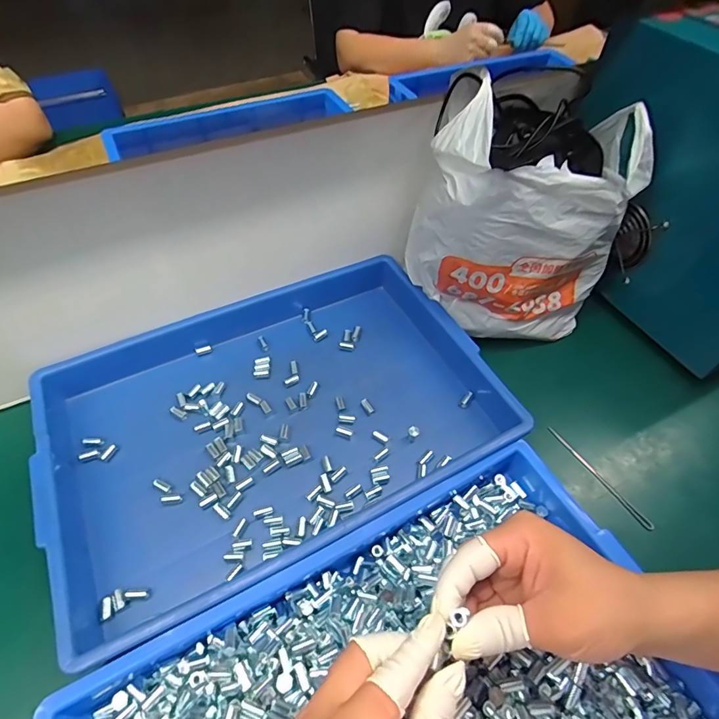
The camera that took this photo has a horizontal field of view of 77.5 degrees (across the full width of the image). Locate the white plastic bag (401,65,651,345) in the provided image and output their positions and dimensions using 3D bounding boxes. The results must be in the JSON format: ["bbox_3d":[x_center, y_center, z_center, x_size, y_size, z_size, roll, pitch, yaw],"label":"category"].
[{"bbox_3d":[0.186,-0.159,0.506,0.201,0.226,0.220,29,58,18],"label":"white plastic bag"}]

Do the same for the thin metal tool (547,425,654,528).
[{"bbox_3d":[0.240,0.117,0.453,0.010,0.005,0.126,-27,59,-20],"label":"thin metal tool"}]

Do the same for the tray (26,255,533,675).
[{"bbox_3d":[-0.090,0.042,0.466,0.429,0.044,0.318,-22,57,-17],"label":"tray"}]

